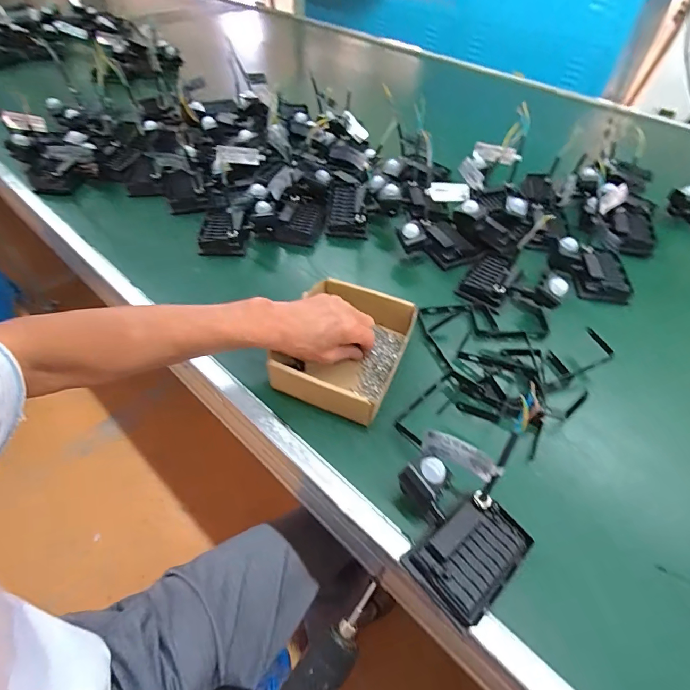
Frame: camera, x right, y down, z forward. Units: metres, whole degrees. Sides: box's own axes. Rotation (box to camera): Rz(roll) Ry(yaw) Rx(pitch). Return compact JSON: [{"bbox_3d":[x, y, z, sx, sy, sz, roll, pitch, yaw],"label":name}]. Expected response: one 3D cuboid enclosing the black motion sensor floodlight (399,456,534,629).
[{"bbox_3d":[0.098,0.167,0.374,0.099,0.058,0.119,-36,60,-29],"label":"black motion sensor floodlight"}]

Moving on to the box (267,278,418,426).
[{"bbox_3d":[0.000,0.003,0.518,0.138,0.060,0.166,20,51,14],"label":"box"}]

